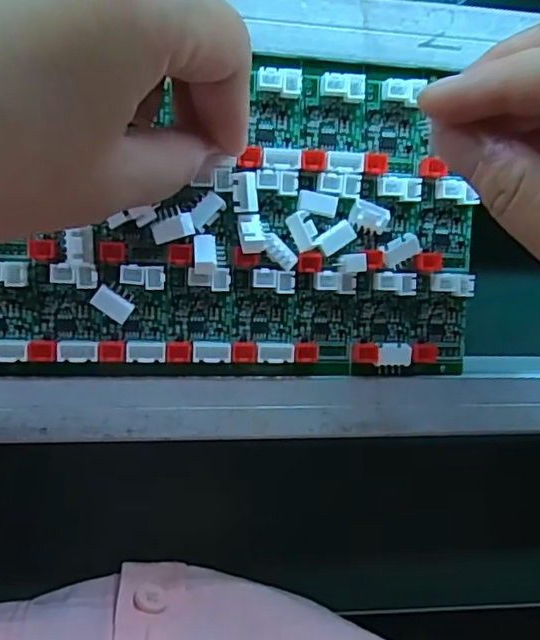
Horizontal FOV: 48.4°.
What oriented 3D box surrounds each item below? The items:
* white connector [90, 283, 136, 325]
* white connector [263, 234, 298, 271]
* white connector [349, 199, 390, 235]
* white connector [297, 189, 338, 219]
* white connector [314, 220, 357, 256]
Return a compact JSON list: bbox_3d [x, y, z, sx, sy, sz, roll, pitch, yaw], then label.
[{"bbox_3d":[-0.052,-0.006,0.201,0.013,0.008,0.010,35,82,-4],"label":"white connector"},{"bbox_3d":[0.003,-0.023,0.204,0.014,0.004,0.007,44,81,-16],"label":"white connector"},{"bbox_3d":[0.035,-0.036,0.211,0.014,0.006,0.009,15,84,-7],"label":"white connector"},{"bbox_3d":[0.017,-0.040,0.206,0.014,0.004,0.007,11,84,-7],"label":"white connector"},{"bbox_3d":[0.023,-0.028,0.207,0.014,0.004,0.008,-35,91,-9],"label":"white connector"}]

